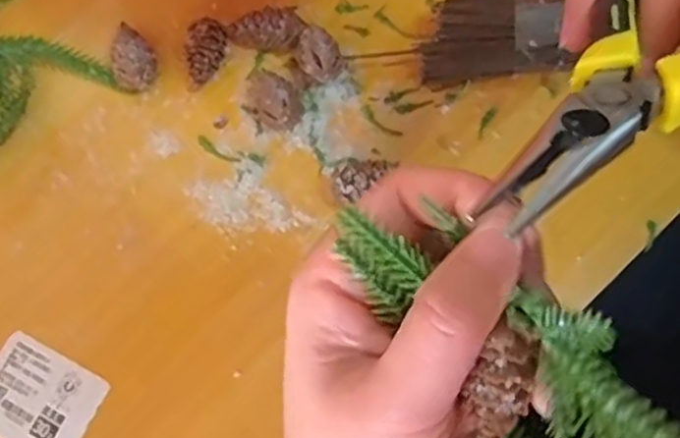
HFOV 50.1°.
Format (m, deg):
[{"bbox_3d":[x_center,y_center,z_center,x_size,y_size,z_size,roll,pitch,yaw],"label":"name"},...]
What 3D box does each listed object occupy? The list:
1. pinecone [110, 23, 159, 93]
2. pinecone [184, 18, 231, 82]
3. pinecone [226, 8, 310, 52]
[{"bbox_3d":[-0.108,-0.084,0.383,0.021,0.022,0.039,-20,78,-1],"label":"pinecone"},{"bbox_3d":[-0.070,-0.087,0.382,0.020,0.022,0.032,1,78,4],"label":"pinecone"},{"bbox_3d":[-0.039,-0.101,0.383,0.041,0.018,0.022,1,78,4],"label":"pinecone"}]

